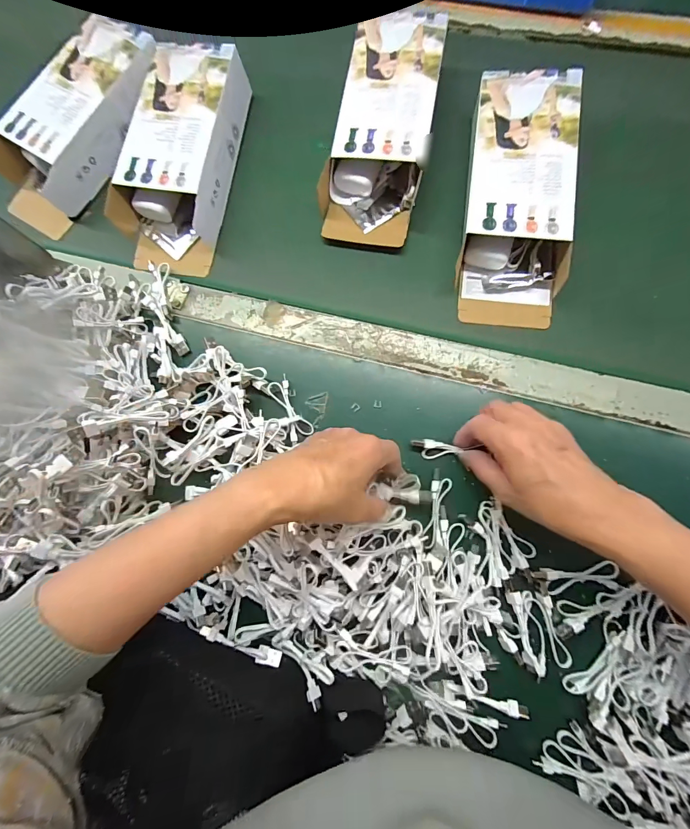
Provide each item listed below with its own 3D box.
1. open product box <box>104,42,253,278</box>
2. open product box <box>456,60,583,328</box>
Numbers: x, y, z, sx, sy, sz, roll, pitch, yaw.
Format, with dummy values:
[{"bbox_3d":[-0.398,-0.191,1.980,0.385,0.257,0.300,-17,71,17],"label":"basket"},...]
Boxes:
[{"bbox_3d":[-0.183,-0.292,0.405,0.120,0.045,0.255,9,84,6],"label":"open product box"},{"bbox_3d":[0.174,-0.224,0.367,0.106,0.053,0.246,5,76,5],"label":"open product box"}]

